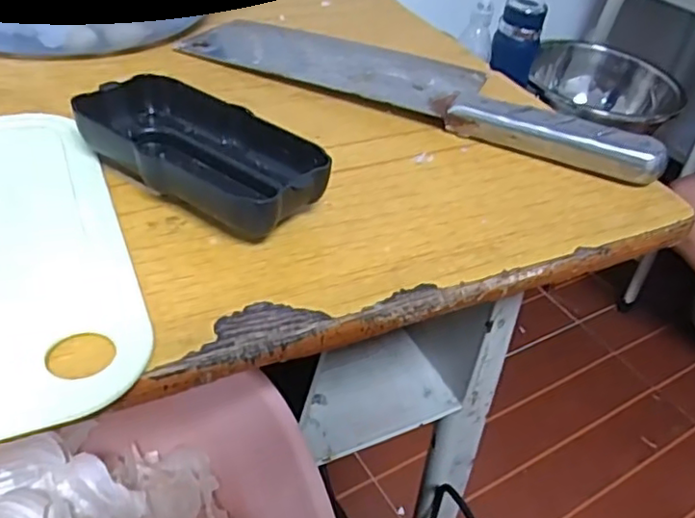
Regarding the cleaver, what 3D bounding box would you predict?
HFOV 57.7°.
[{"bbox_3d":[0.039,-0.105,0.367,0.277,0.023,0.089,24,41,20],"label":"cleaver"}]

